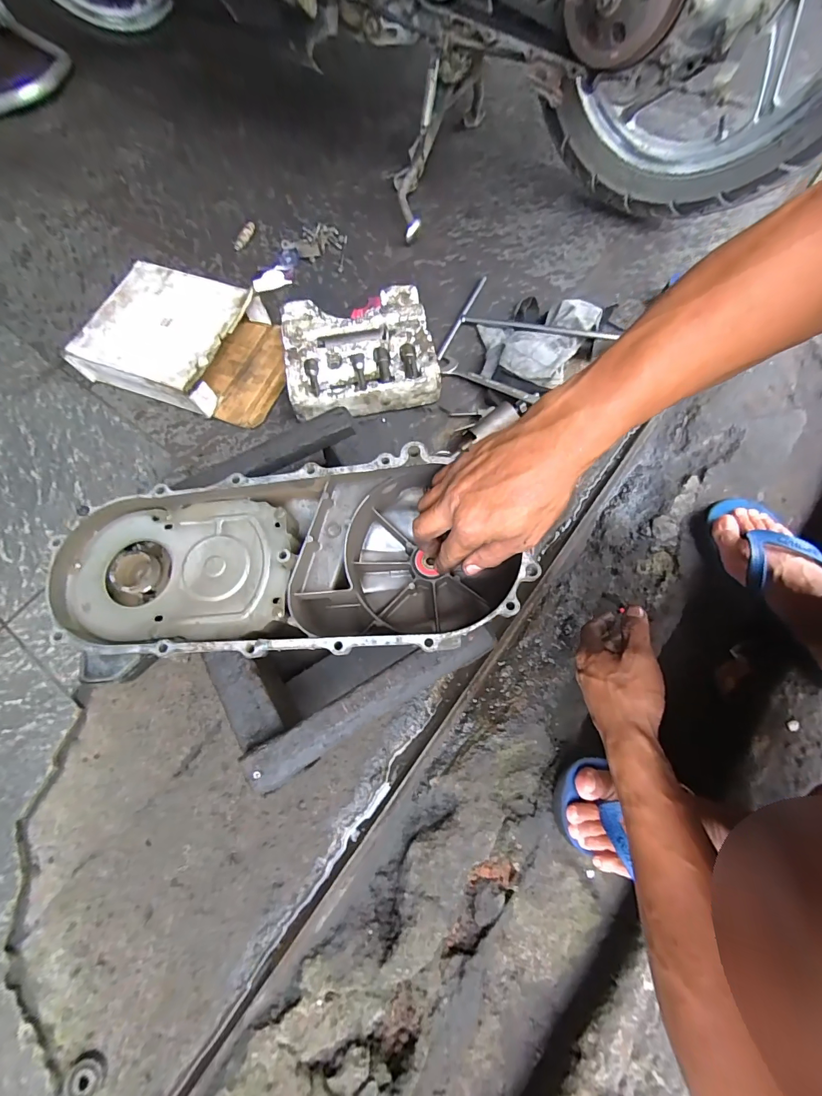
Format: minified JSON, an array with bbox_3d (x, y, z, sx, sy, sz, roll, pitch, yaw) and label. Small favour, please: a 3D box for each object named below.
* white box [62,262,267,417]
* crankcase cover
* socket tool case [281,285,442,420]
[{"bbox_3d":[-0.372,-0.327,0.631,0.228,0.065,0.204,18,72,8],"label":"white box"},{"bbox_3d":[-0.106,0.010,0.362,0.389,0.088,0.165,-1,70,-4],"label":"crankcase cover"},{"bbox_3d":[-0.078,-0.295,0.615,0.215,0.055,0.193,-11,70,-2],"label":"socket tool case"}]

